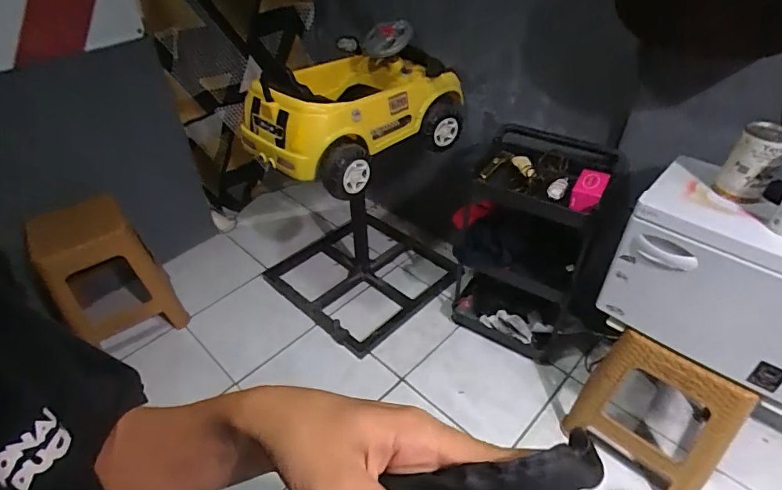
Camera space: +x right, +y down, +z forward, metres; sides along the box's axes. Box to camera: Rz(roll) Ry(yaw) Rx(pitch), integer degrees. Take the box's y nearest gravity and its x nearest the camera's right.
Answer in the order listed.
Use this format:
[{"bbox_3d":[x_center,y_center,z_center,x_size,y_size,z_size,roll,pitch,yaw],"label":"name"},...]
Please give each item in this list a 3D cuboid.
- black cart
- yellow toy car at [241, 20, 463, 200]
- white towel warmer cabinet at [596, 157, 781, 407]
[{"bbox_3d":[0.468,0.007,1.486,0.510,0.636,0.365,12,43,17],"label":"black cart"},{"bbox_3d":[-0.134,-0.438,1.410,0.460,0.282,0.640,29,51,32],"label":"yellow toy car"},{"bbox_3d":[0.761,0.068,0.976,0.455,0.302,0.275,29,51,32],"label":"white towel warmer cabinet"}]

